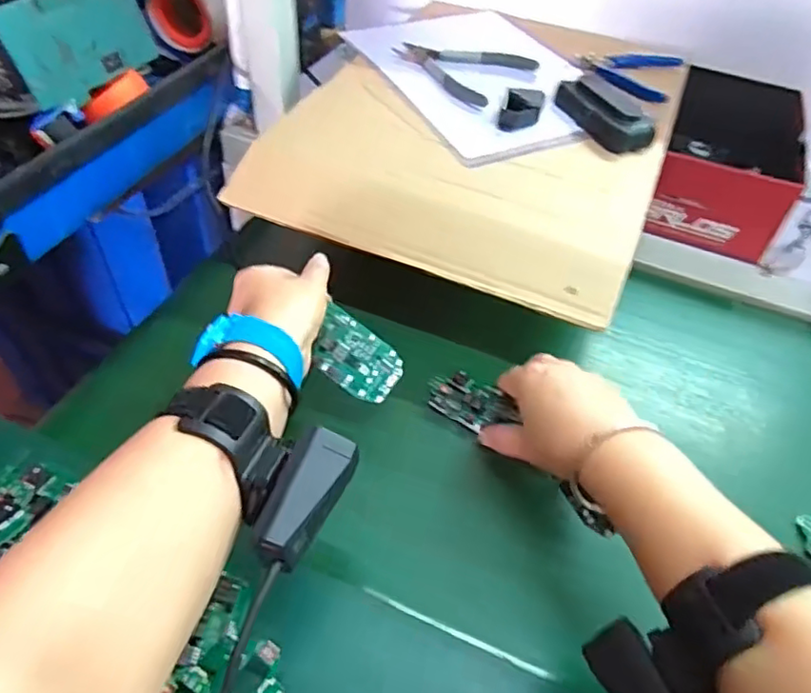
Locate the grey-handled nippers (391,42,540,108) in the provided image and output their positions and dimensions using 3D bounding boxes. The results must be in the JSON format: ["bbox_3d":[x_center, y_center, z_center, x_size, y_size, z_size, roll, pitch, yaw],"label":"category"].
[{"bbox_3d":[0.056,-0.304,0.654,0.139,0.017,0.120,30,52,21],"label":"grey-handled nippers"}]

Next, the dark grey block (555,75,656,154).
[{"bbox_3d":[0.192,-0.228,0.582,0.054,0.031,0.101,-14,50,-17],"label":"dark grey block"}]

